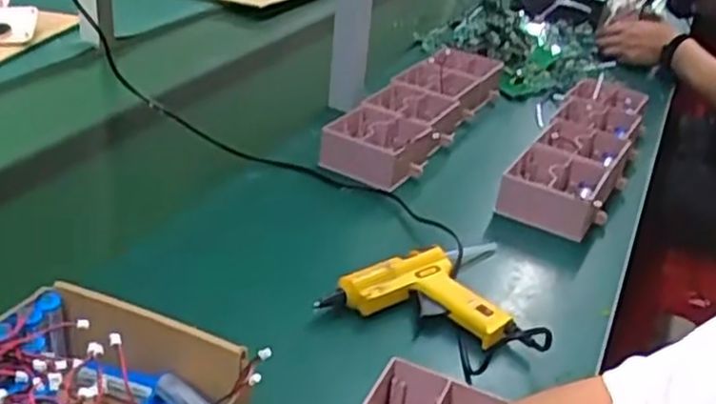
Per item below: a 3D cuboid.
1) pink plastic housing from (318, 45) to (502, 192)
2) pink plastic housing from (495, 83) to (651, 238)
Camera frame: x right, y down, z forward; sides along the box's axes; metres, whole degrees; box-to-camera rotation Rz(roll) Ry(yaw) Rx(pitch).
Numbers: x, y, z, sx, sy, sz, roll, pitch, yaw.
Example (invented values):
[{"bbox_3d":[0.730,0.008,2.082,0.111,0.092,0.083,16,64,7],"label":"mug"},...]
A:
[{"bbox_3d":[0.091,-0.137,1.036,0.115,0.068,0.418,17,31,20],"label":"pink plastic housing"},{"bbox_3d":[0.297,-0.068,0.990,0.111,0.063,0.415,18,31,22],"label":"pink plastic housing"}]

